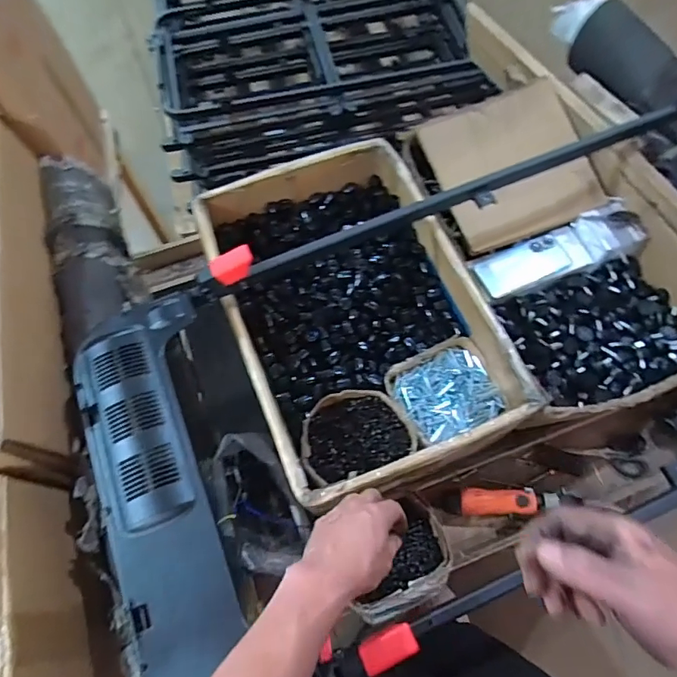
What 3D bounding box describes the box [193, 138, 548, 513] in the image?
[{"bbox_3d":[0.020,-0.045,0.774,0.340,0.141,0.522,-21,68,-7],"label":"box"}]

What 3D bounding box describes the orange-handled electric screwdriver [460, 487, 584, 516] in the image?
[{"bbox_3d":[0.276,0.257,0.766,0.172,0.035,0.051,-2,67,2],"label":"orange-handled electric screwdriver"}]

